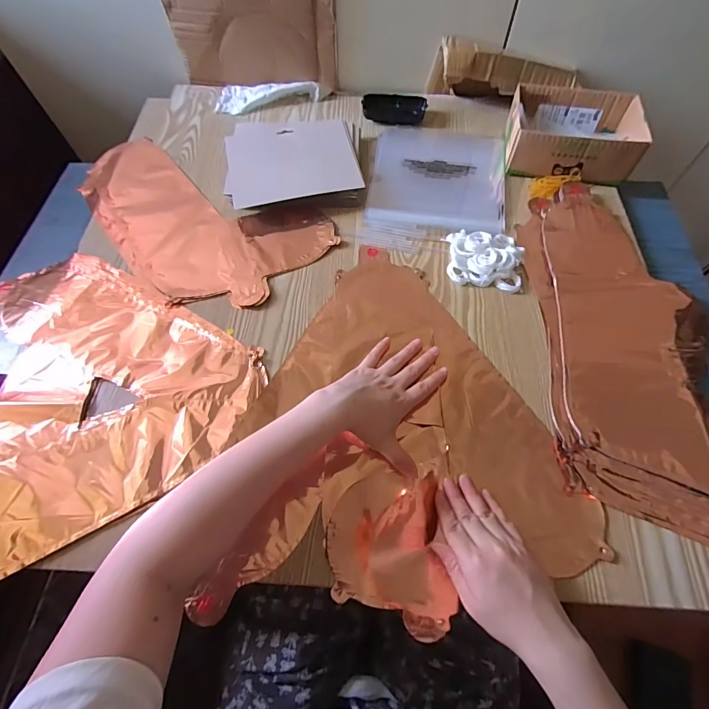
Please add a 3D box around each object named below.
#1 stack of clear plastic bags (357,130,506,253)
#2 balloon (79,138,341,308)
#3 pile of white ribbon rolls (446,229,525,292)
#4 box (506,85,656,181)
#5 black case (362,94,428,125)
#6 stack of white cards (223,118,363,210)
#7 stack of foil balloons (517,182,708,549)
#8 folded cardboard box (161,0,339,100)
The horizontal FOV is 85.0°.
[{"bbox_3d":[0.130,-0.268,0.613,0.207,0.019,0.280,7,63,5],"label":"stack of clear plastic bags"},{"bbox_3d":[-0.254,-0.198,0.574,0.414,0.010,0.214,27,66,15],"label":"balloon"},{"bbox_3d":[0.179,-0.133,0.529,0.100,0.020,0.090,12,63,8],"label":"pile of white ribbon rolls"},{"bbox_3d":[0.334,-0.345,0.600,0.186,0.062,0.143,10,63,7],"label":"box"},{"bbox_3d":[0.069,-0.428,0.673,0.107,0.023,0.052,6,63,5],"label":"black case"},{"bbox_3d":[-0.094,-0.305,0.608,0.204,0.023,0.180,-7,63,-2],"label":"stack of white cards"},{"bbox_3d":[0.327,-0.027,0.467,0.200,0.022,0.457,3,63,3],"label":"stack of foil balloons"},{"bbox_3d":[-0.170,-0.545,0.648,0.275,0.170,0.030,8,63,6],"label":"folded cardboard box"}]

